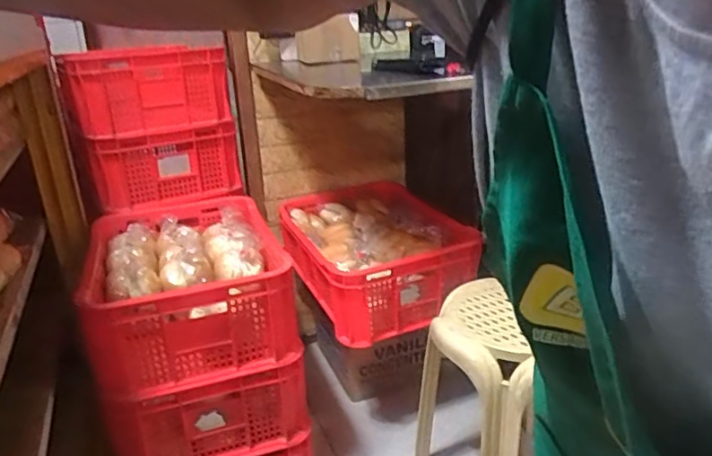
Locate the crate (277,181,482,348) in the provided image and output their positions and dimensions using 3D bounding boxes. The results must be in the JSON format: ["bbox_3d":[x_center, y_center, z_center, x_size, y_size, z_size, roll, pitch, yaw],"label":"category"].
[{"bbox_3d":[0.039,0.063,1.447,0.348,0.209,0.464,-12,23,-21],"label":"crate"}]

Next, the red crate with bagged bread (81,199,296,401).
[{"bbox_3d":[-0.351,0.115,1.206,0.364,0.197,0.505,-10,22,-16],"label":"red crate with bagged bread"}]

